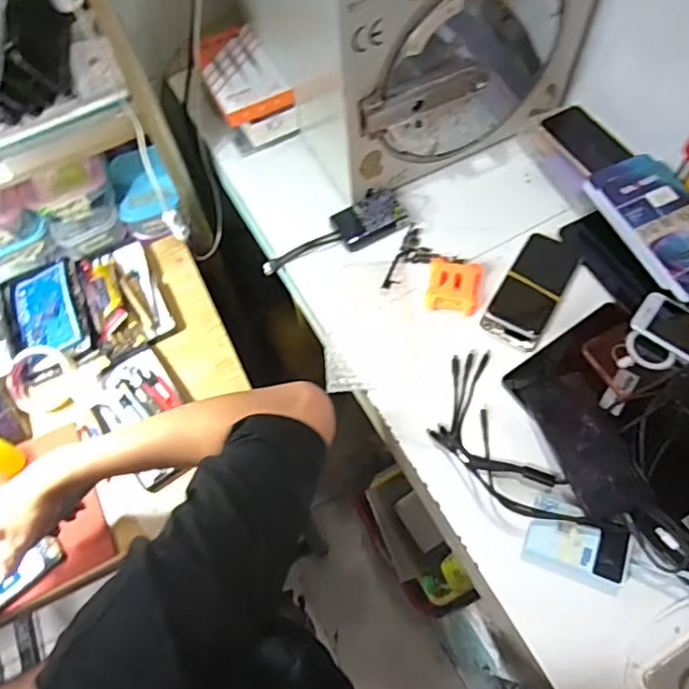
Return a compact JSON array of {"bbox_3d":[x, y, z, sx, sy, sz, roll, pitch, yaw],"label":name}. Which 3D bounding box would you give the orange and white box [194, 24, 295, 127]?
[{"bbox_3d":[-0.158,-0.406,0.861,0.104,0.036,0.167,-26,64,-9],"label":"orange and white box"}]

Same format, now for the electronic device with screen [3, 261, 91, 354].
[{"bbox_3d":[-0.452,-0.049,0.862,0.111,0.025,0.173,-22,64,-7],"label":"electronic device with screen"}]

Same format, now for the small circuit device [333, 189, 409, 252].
[{"bbox_3d":[0.038,-0.178,0.810,0.101,0.023,0.066,-29,65,-11],"label":"small circuit device"}]

